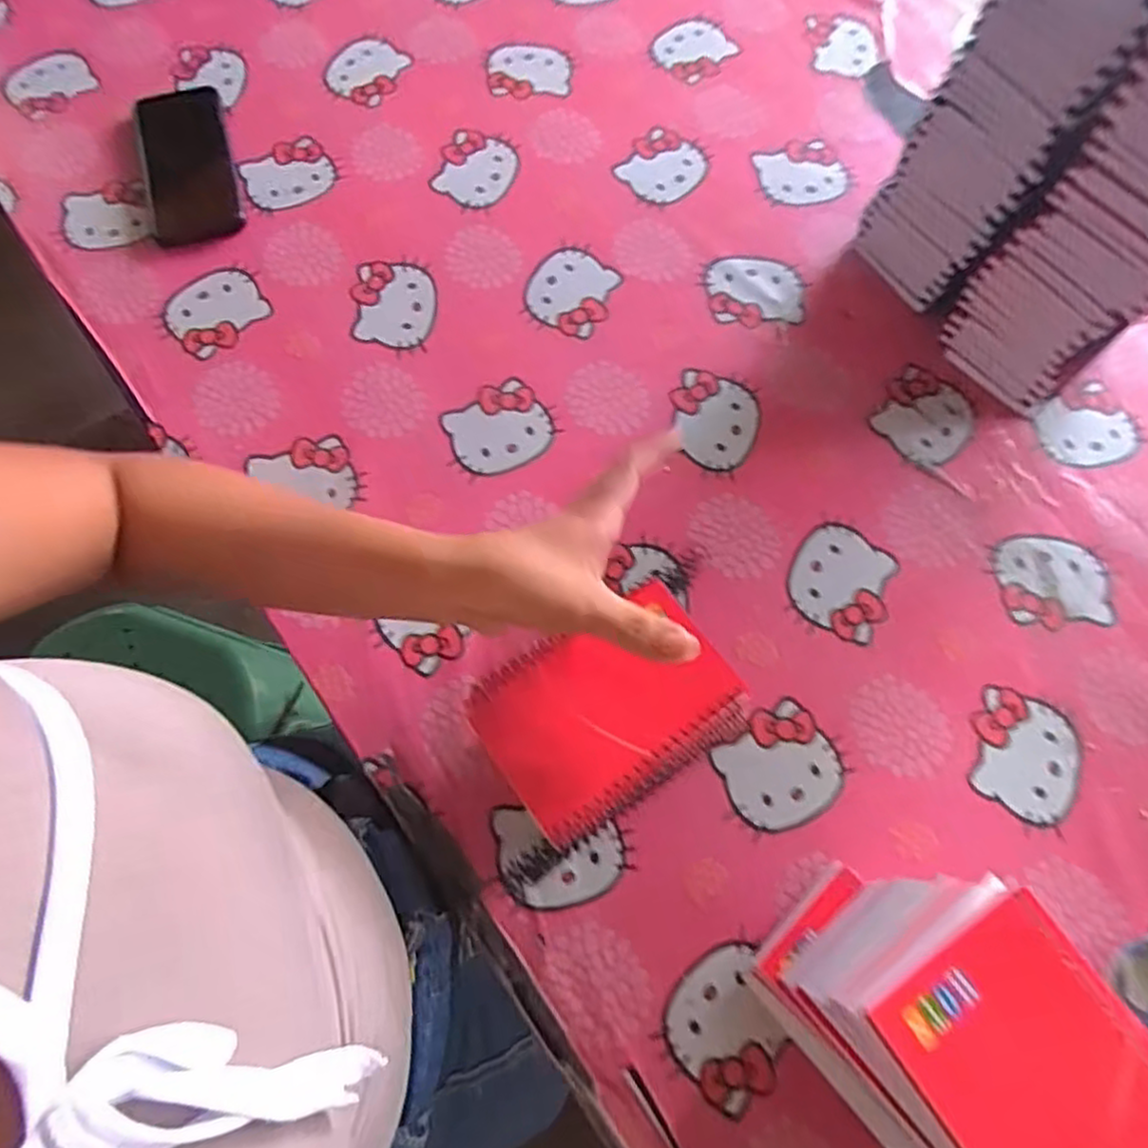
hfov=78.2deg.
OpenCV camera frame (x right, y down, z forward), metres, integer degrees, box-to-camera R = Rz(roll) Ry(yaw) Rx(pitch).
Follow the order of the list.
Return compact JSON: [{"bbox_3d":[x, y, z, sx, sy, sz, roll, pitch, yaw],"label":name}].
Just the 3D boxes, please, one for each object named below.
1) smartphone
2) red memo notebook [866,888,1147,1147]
[{"bbox_3d":[-0.345,-0.365,0.628,0.078,0.005,0.181,-17,73,-6],"label":"smartphone"},{"bbox_3d":[0.181,0.192,0.259,0.086,0.008,0.121,-33,75,-11],"label":"red memo notebook"}]

